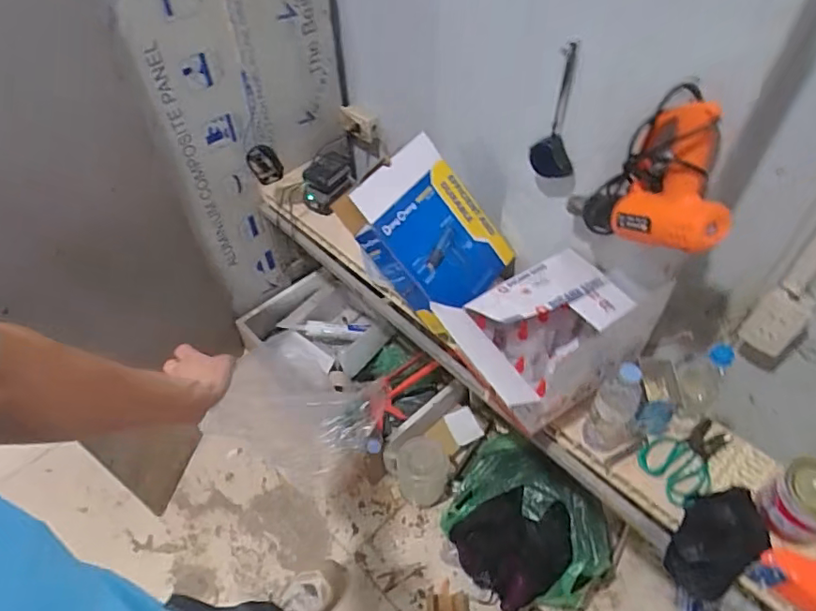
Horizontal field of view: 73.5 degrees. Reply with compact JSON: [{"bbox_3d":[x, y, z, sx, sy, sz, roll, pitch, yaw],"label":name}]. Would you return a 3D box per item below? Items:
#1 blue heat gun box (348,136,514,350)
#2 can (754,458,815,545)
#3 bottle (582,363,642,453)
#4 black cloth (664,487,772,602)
[{"bbox_3d":[0.039,-0.140,1.135,0.110,0.339,0.271,-2,49,57],"label":"blue heat gun box"},{"bbox_3d":[0.596,0.299,0.824,0.088,0.117,0.093,0,50,1],"label":"can"},{"bbox_3d":[0.340,0.172,0.894,0.065,0.207,0.060,0,50,1],"label":"bottle"},{"bbox_3d":[0.466,0.367,0.835,0.100,0.190,0.033,36,28,29],"label":"black cloth"}]

